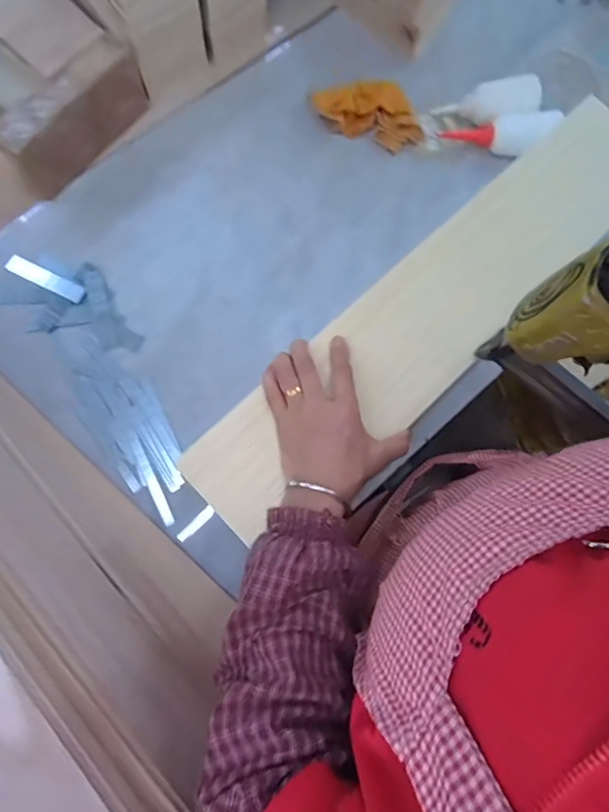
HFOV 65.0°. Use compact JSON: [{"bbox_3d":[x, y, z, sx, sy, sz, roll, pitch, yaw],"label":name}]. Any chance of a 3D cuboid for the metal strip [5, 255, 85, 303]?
[{"bbox_3d":[-0.346,-0.171,0.638,0.111,0.004,0.025,27,80,4],"label":"metal strip"}]

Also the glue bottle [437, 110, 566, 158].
[{"bbox_3d":[0.286,-0.409,0.711,0.153,0.069,0.036,-1,79,-2],"label":"glue bottle"}]

